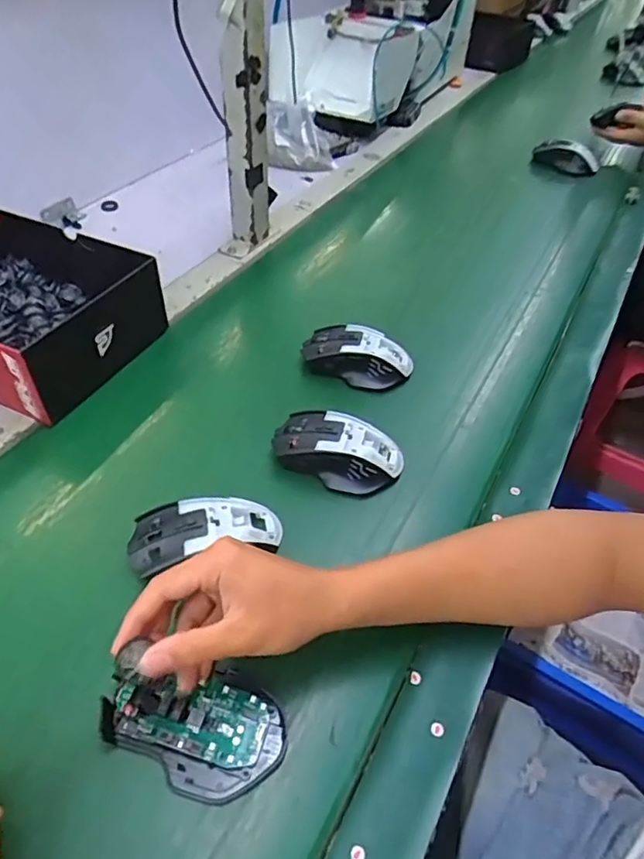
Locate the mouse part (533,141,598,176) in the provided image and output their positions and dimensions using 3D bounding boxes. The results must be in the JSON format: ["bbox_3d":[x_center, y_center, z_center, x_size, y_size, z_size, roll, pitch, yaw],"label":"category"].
[{"bbox_3d":[0.445,-0.492,1.066,0.124,0.057,0.051,11,46,7],"label":"mouse part"}]

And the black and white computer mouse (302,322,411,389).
[{"bbox_3d":[0.038,-0.080,0.615,0.112,0.035,0.057,12,46,8],"label":"black and white computer mouse"}]

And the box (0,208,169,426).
[{"bbox_3d":[-0.328,-0.134,0.620,0.268,0.084,0.191,22,48,16],"label":"box"}]

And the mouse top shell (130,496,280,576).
[{"bbox_3d":[-0.090,0.080,0.453,0.115,0.028,0.057,-7,47,-11],"label":"mouse top shell"}]

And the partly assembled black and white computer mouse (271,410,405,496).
[{"bbox_3d":[0.014,0.017,0.521,0.112,0.033,0.060,16,47,11],"label":"partly assembled black and white computer mouse"}]

